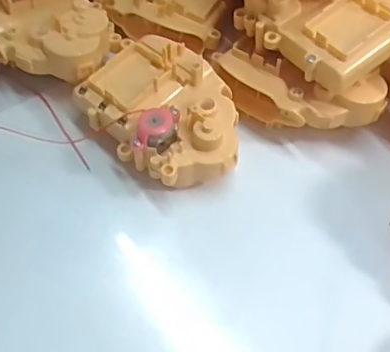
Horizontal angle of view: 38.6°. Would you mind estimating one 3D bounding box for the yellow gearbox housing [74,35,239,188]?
[{"bbox_3d":[-0.016,-0.034,0.324,0.075,0.039,0.100,-33,64,-24],"label":"yellow gearbox housing"}]

